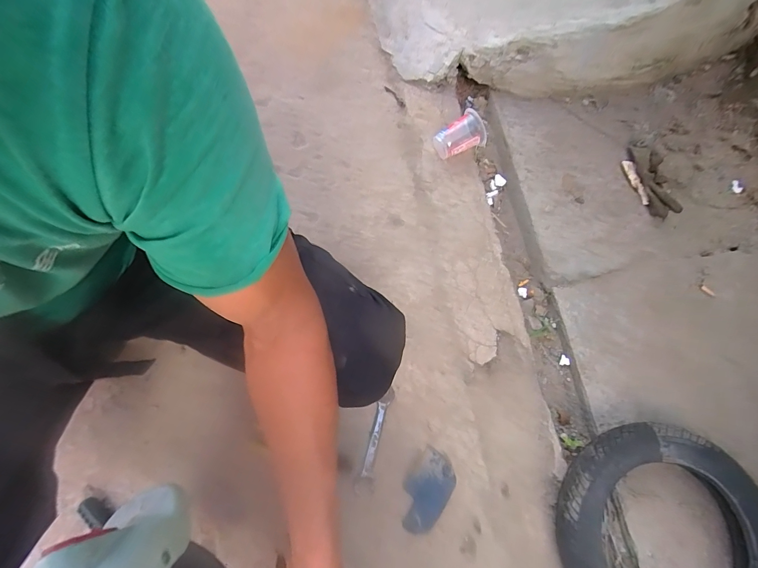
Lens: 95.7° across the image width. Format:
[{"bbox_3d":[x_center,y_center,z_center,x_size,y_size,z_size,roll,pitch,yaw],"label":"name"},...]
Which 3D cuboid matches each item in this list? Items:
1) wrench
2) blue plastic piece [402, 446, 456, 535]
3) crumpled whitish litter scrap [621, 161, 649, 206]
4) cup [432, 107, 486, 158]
[{"bbox_3d":[-0.005,0.292,0.643,0.034,0.014,0.189,15,75,5],"label":"wrench"},{"bbox_3d":[0.087,0.385,0.634,0.080,0.004,0.138,33,77,9],"label":"blue plastic piece"},{"bbox_3d":[0.584,-0.232,0.783,0.020,0.006,0.114,-19,79,18],"label":"crumpled whitish litter scrap"},{"bbox_3d":[0.179,-0.341,0.786,0.109,0.065,0.084,-25,75,-6],"label":"cup"}]

